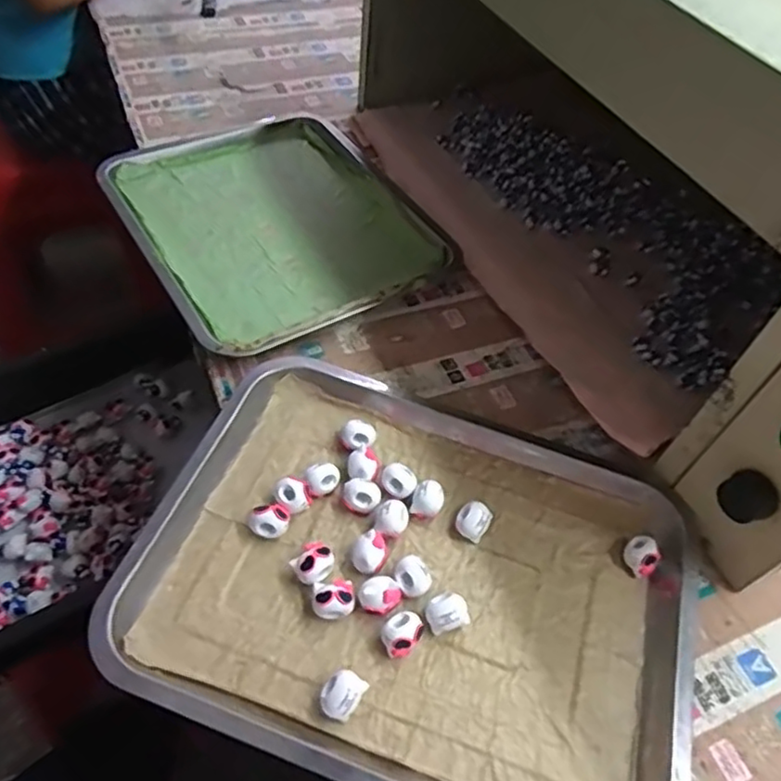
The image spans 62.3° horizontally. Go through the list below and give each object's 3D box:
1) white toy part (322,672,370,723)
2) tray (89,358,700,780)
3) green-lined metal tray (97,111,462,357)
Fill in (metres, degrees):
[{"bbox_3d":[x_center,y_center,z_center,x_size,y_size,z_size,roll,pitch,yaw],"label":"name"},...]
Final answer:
[{"bbox_3d":[-0.027,0.176,0.372,0.019,0.021,0.026,38,58,22],"label":"white toy part"},{"bbox_3d":[0.023,0.119,0.429,0.347,0.044,0.270,17,54,10],"label":"tray"},{"bbox_3d":[-0.119,-0.177,0.643,0.262,0.036,0.328,-25,59,-22],"label":"green-lined metal tray"}]

